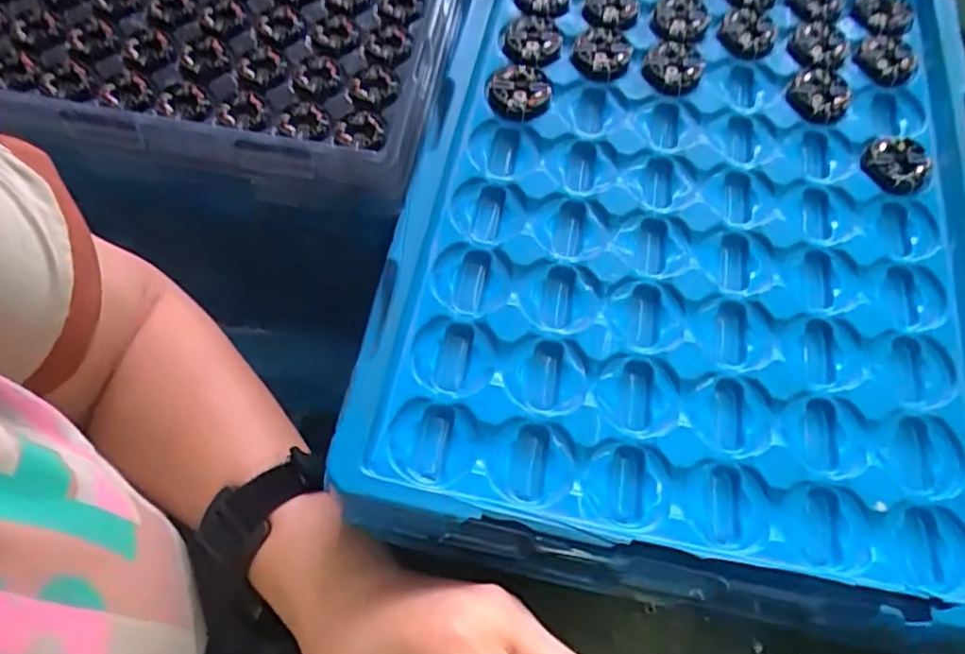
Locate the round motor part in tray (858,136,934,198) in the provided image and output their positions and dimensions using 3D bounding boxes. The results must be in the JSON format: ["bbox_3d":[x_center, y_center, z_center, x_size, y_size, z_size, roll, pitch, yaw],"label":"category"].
[{"bbox_3d":[0.216,-0.085,0.346,0.032,0.006,0.035,1,64,-2],"label":"round motor part in tray"}]

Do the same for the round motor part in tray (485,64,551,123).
[{"bbox_3d":[0.020,-0.127,0.358,0.034,0.010,0.032,1,64,-2],"label":"round motor part in tray"}]

